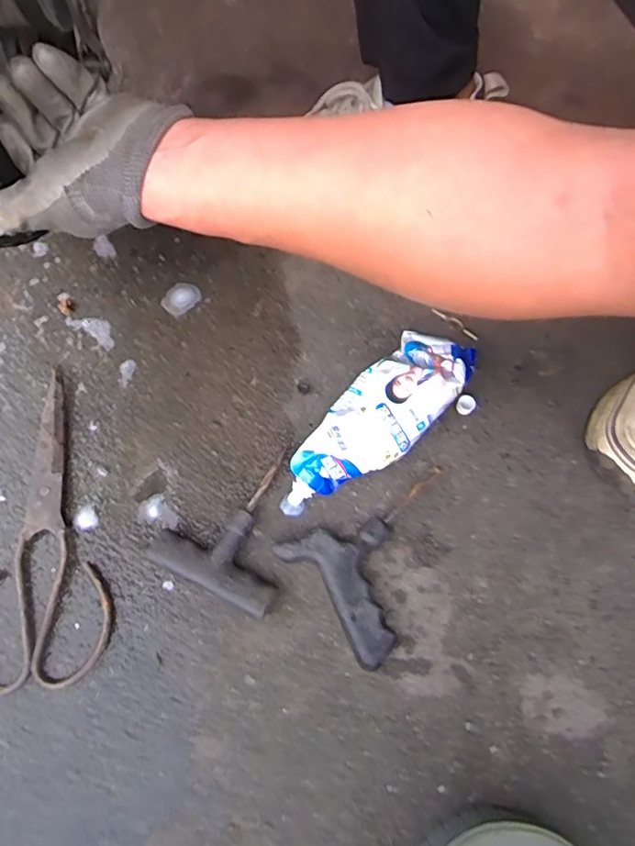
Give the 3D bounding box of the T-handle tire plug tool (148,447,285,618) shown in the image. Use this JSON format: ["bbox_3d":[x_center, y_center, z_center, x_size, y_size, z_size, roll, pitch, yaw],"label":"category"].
[{"bbox_3d":[-0.061,0.074,0.408,0.098,0.021,0.118,23,66,8],"label":"T-handle tire plug tool"}]

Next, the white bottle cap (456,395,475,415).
[{"bbox_3d":[0.130,-0.015,0.456,0.015,0.008,0.017,32,69,13],"label":"white bottle cap"}]

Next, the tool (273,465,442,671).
[{"bbox_3d":[0.053,0.109,0.387,0.136,0.032,0.104,-22,68,-12],"label":"tool"}]

